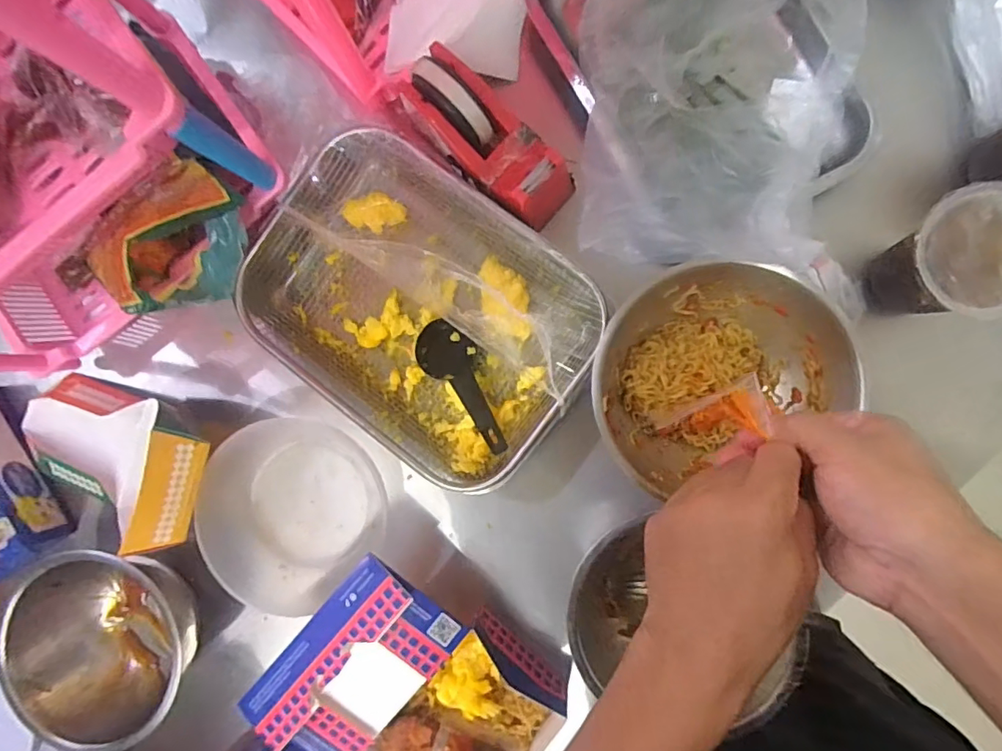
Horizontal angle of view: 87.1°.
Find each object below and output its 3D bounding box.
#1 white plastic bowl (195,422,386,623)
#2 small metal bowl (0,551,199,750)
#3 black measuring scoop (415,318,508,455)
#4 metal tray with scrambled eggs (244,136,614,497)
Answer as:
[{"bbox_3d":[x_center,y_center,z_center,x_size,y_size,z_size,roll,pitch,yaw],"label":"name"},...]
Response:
[{"bbox_3d":[-0.188,0.132,0.490,0.165,0.049,0.172,10,91,7],"label":"white plastic bowl"},{"bbox_3d":[-0.360,0.252,0.487,0.158,0.069,0.168,0,90,7],"label":"small metal bowl"},{"bbox_3d":[-0.033,0.010,0.471,0.048,0.024,0.129,-31,74,6],"label":"black measuring scoop"},{"bbox_3d":[-0.070,-0.057,0.468,0.290,0.068,0.210,36,94,5],"label":"metal tray with scrambled eggs"}]

